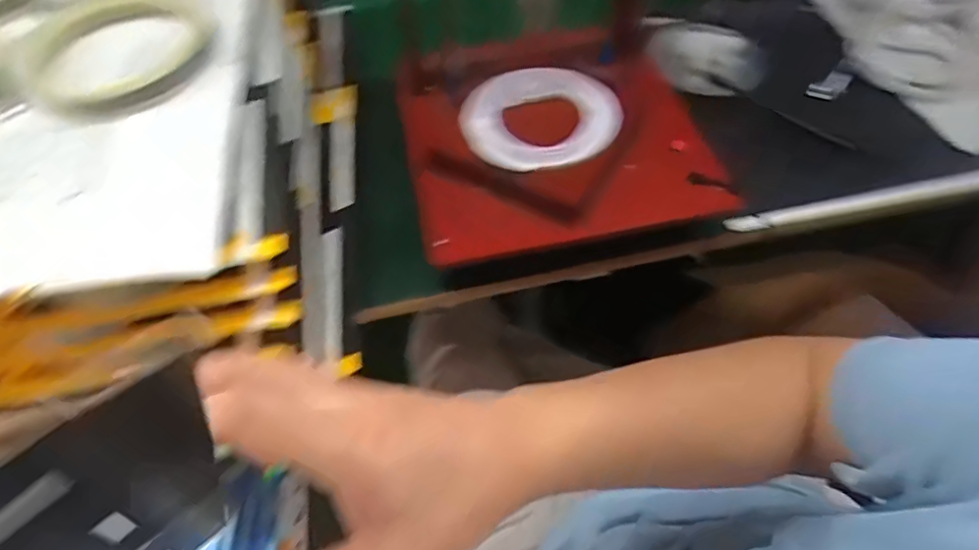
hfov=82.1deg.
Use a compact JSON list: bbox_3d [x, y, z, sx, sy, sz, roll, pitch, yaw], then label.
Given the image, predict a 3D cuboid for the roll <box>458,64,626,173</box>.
[{"bbox_3d":[0.049,-0.149,0.533,0.135,0.028,0.126,-1,55,2],"label":"roll"}]

